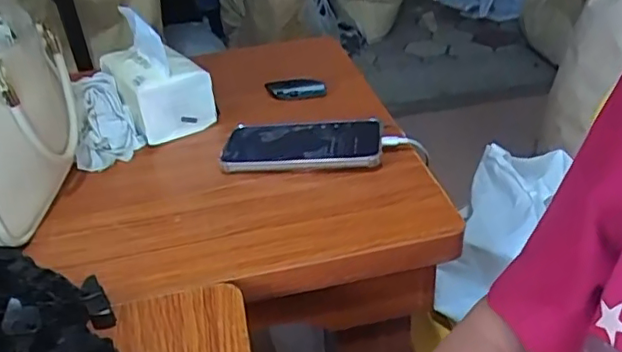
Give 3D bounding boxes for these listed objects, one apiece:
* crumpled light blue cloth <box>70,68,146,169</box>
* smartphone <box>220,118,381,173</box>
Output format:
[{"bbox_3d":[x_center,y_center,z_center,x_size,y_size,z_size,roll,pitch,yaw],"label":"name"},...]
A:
[{"bbox_3d":[-0.234,-0.065,0.658,0.066,0.074,0.102,-9,34,-8],"label":"crumpled light blue cloth"},{"bbox_3d":[-0.010,-0.034,0.613,0.164,0.017,0.082,1,34,7],"label":"smartphone"}]

